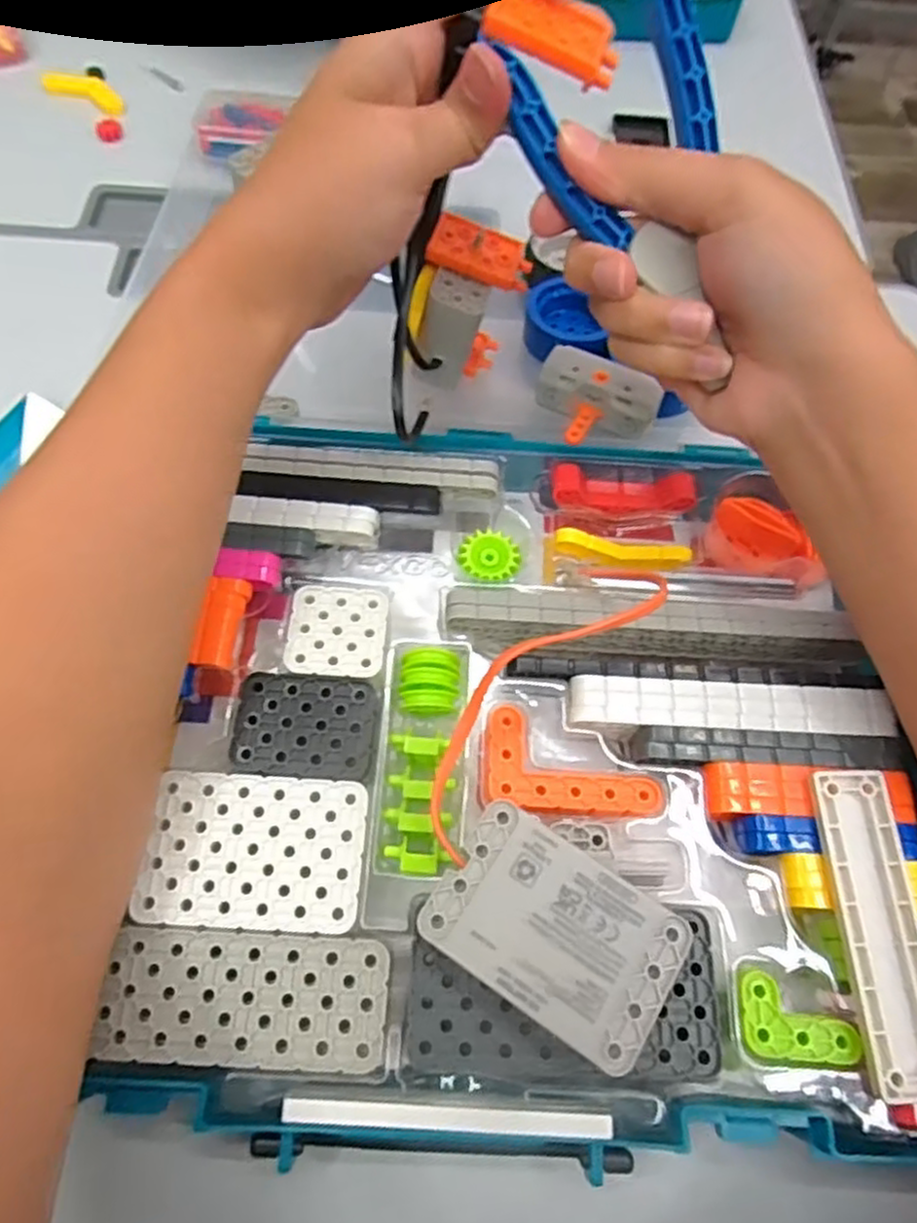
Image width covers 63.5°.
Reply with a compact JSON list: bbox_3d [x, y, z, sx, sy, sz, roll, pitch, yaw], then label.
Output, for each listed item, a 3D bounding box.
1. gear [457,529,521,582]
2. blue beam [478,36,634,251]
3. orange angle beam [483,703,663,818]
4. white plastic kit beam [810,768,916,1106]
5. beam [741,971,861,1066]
[{"bbox_3d":[0.013,-0.024,0.317,0.024,0.005,0.021,8,65,2],"label":"gear"},{"bbox_3d":[0.031,-0.147,0.237,0.011,0.010,0.072,-42,104,-19],"label":"blue beam"},{"bbox_3d":[0.042,0.056,0.276,0.065,0.004,0.037,5,65,0],"label":"orange angle beam"},{"bbox_3d":[0.141,0.105,0.250,0.025,0.009,0.101,0,65,-3],"label":"white plastic kit beam"},{"bbox_3d":[0.111,0.133,0.242,0.035,0.004,0.025,4,65,-1],"label":"beam"}]

